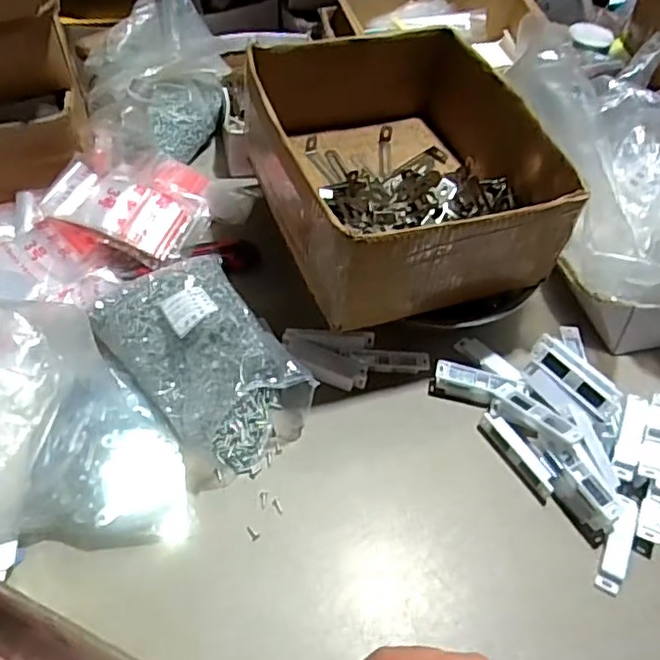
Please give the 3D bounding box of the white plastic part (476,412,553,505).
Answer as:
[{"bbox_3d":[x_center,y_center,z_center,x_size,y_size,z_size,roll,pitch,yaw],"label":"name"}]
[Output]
[{"bbox_3d":[0.180,0.119,0.612,0.020,0.020,0.094,-24,57,-23],"label":"white plastic part"}]

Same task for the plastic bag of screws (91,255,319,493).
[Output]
[{"bbox_3d":[-0.118,0.021,0.616,0.142,0.085,0.218,-28,59,-25],"label":"plastic bag of screws"}]

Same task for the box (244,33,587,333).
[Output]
[{"bbox_3d":[0.069,-0.170,0.659,0.255,0.117,0.301,-13,54,-15],"label":"box"}]

